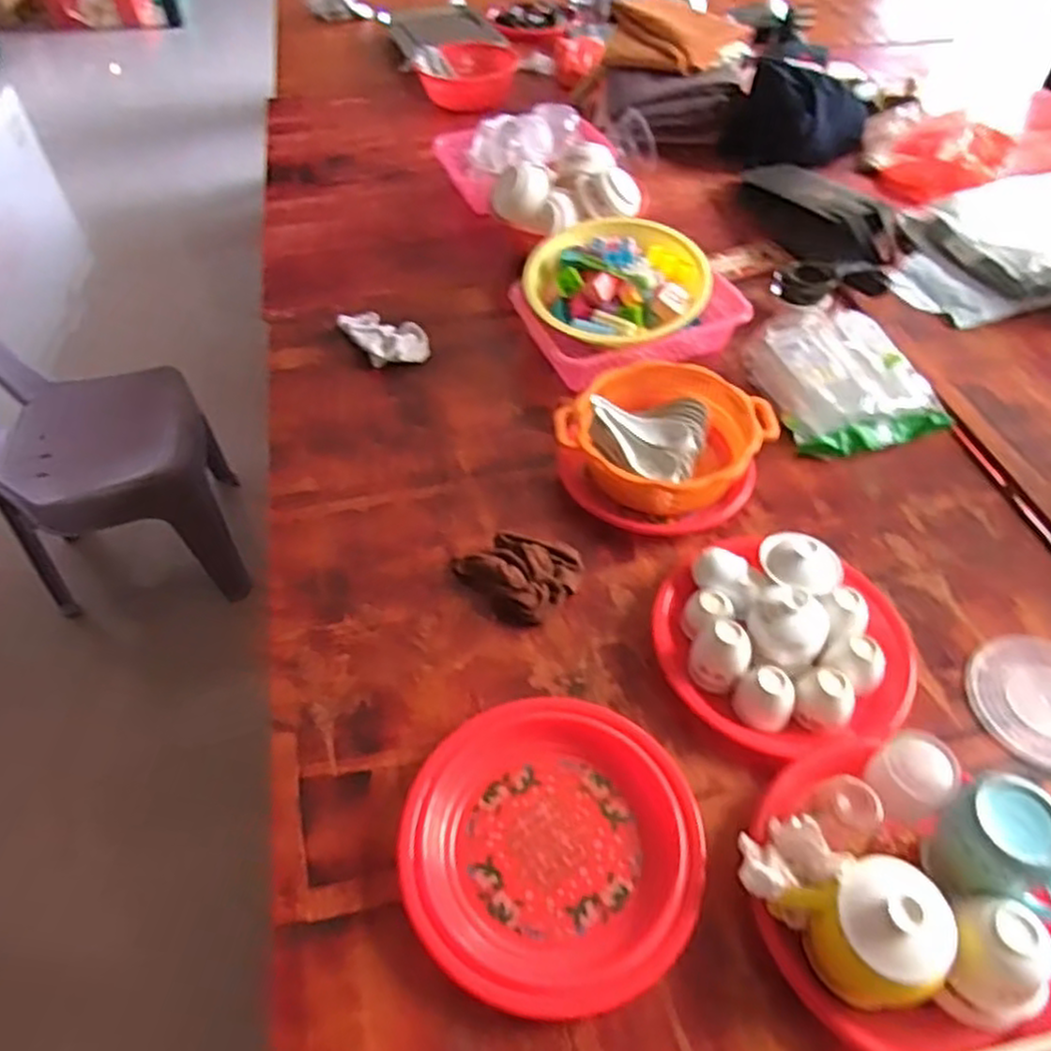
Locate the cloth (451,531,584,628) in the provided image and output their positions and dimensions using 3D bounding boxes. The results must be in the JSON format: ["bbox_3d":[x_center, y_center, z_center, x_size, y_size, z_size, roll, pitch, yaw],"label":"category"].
[{"bbox_3d":[-0.002,0.046,0.851,0.114,0.037,0.123,-34,56,-24],"label":"cloth"}]

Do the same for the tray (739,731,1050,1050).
[{"bbox_3d":[0.302,0.278,0.595,0.237,0.103,0.239,-9,51,-7],"label":"tray"}]

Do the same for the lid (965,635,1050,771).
[{"bbox_3d":[0.520,0.174,0.756,0.141,0.019,0.134,-1,49,1],"label":"lid"}]

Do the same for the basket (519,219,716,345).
[{"bbox_3d":[0.132,-0.349,1.075,0.255,0.075,0.251,29,75,18],"label":"basket"}]

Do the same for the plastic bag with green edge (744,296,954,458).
[{"bbox_3d":[0.429,-0.215,1.035,0.200,0.062,0.245,-12,50,-8],"label":"plastic bag with green edge"}]

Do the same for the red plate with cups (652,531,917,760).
[{"bbox_3d":[0.266,0.103,0.768,0.236,0.074,0.229,-1,49,1],"label":"red plate with cups"}]

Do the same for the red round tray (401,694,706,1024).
[{"bbox_3d":[0.024,0.272,0.660,0.244,0.033,0.260,-1,49,1],"label":"red round tray"}]

